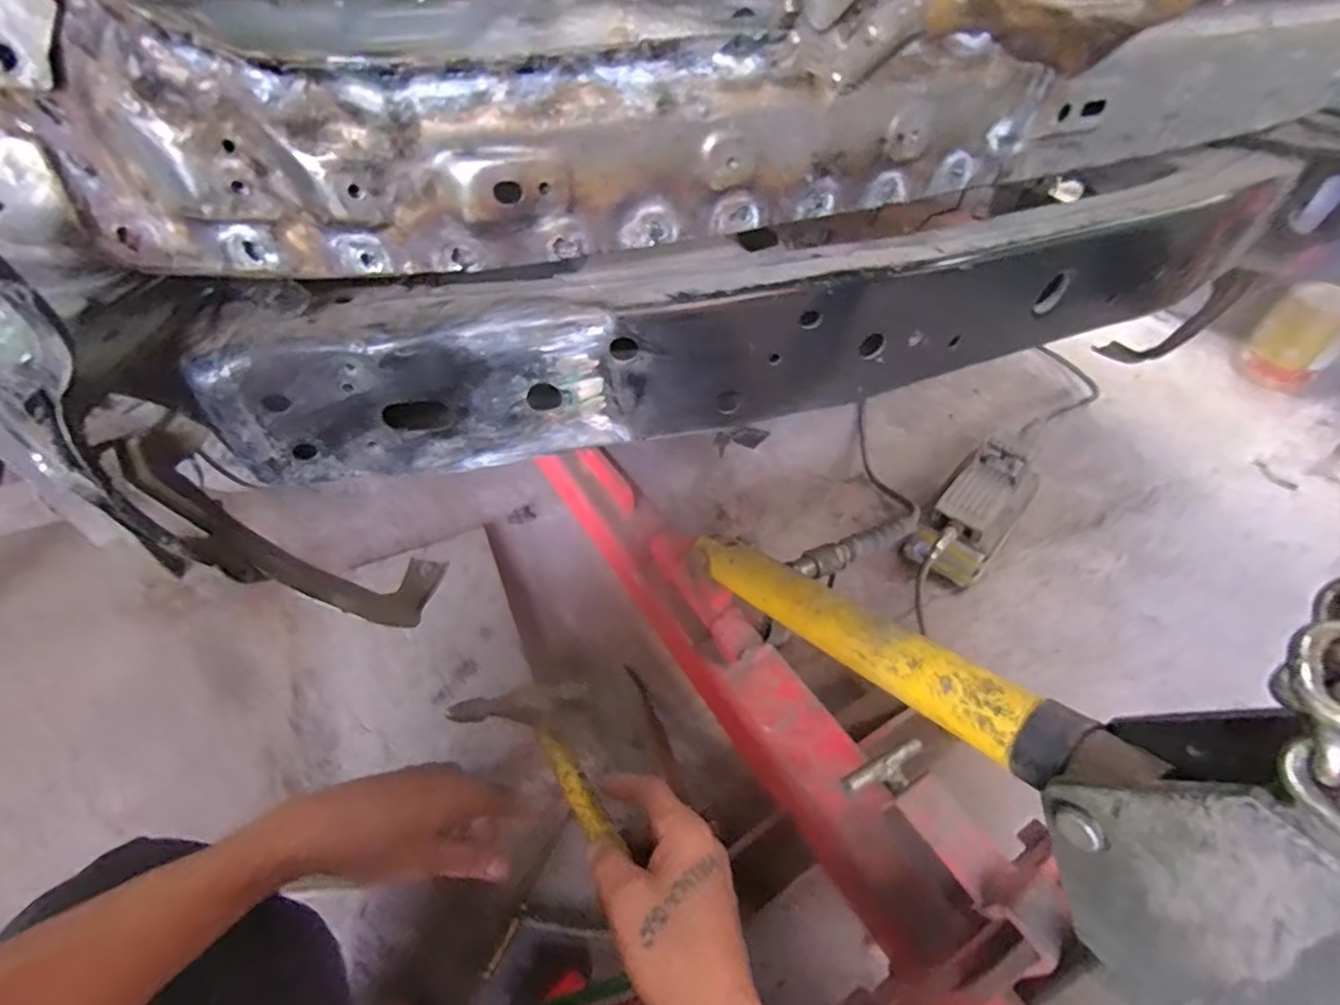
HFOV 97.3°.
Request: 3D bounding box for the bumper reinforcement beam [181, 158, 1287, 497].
[{"bbox_3d":[0.081,-0.126,0.435,0.759,0.129,0.082,-11,48,-9],"label":"bumper reinforcement beam"}]

